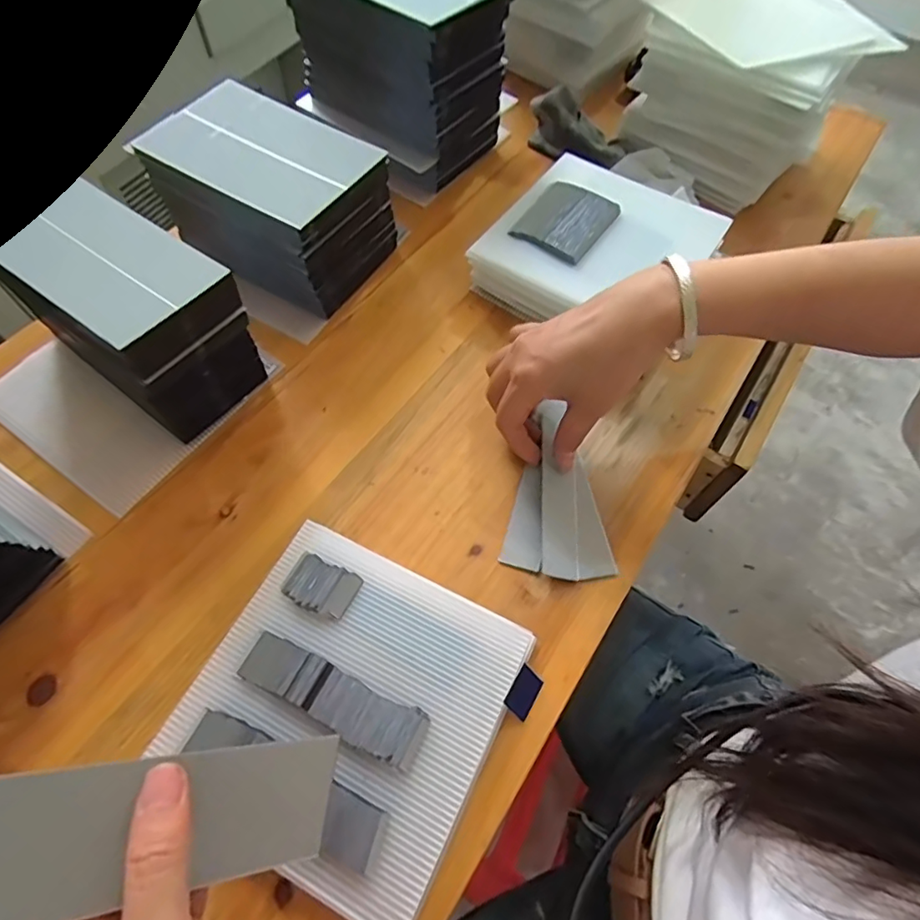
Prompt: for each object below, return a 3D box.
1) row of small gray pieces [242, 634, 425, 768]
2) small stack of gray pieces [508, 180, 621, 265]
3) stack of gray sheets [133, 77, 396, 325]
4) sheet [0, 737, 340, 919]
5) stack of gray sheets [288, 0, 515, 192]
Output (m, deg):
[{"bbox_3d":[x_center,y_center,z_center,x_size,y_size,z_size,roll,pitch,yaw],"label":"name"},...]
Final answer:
[{"bbox_3d":[-0.070,0.130,0.297,0.107,0.007,0.029,24,63,9],"label":"row of small gray pieces"},{"bbox_3d":[0.088,-0.197,0.446,0.063,0.015,0.081,32,64,13],"label":"small stack of gray pieces"},{"bbox_3d":[-0.149,-0.209,0.443,0.154,0.093,0.104,29,64,12],"label":"stack of gray sheets"},{"bbox_3d":[-0.118,0.134,0.195,0.152,0.006,0.049,16,77,-40],"label":"sheet"},{"bbox_3d":[-0.051,-0.366,0.501,0.158,0.150,0.120,36,65,15],"label":"stack of gray sheets"}]

